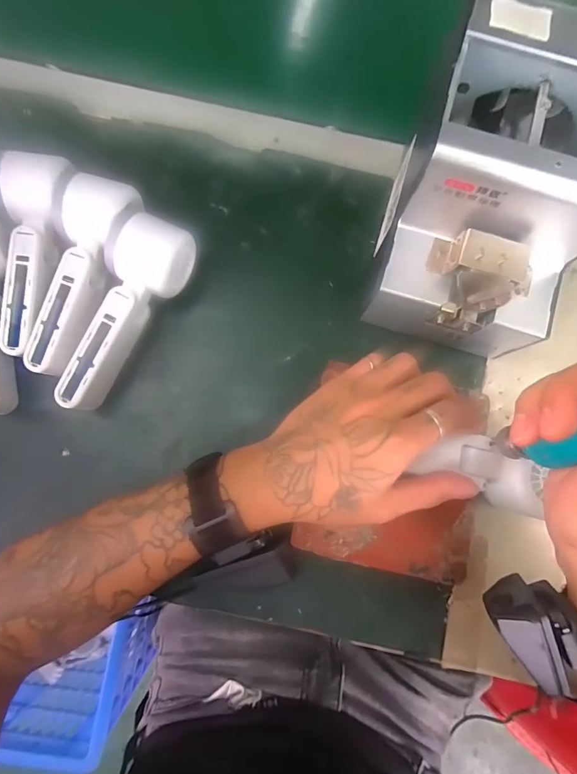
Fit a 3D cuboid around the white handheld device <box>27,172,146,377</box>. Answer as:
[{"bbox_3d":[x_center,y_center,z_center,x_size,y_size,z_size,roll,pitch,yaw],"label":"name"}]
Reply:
[{"bbox_3d":[-0.165,-0.089,0.322,0.052,0.044,0.164,13,81,1],"label":"white handheld device"}]

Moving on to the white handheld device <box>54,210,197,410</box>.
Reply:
[{"bbox_3d":[-0.132,-0.058,0.329,0.054,0.052,0.169,22,81,3],"label":"white handheld device"}]

